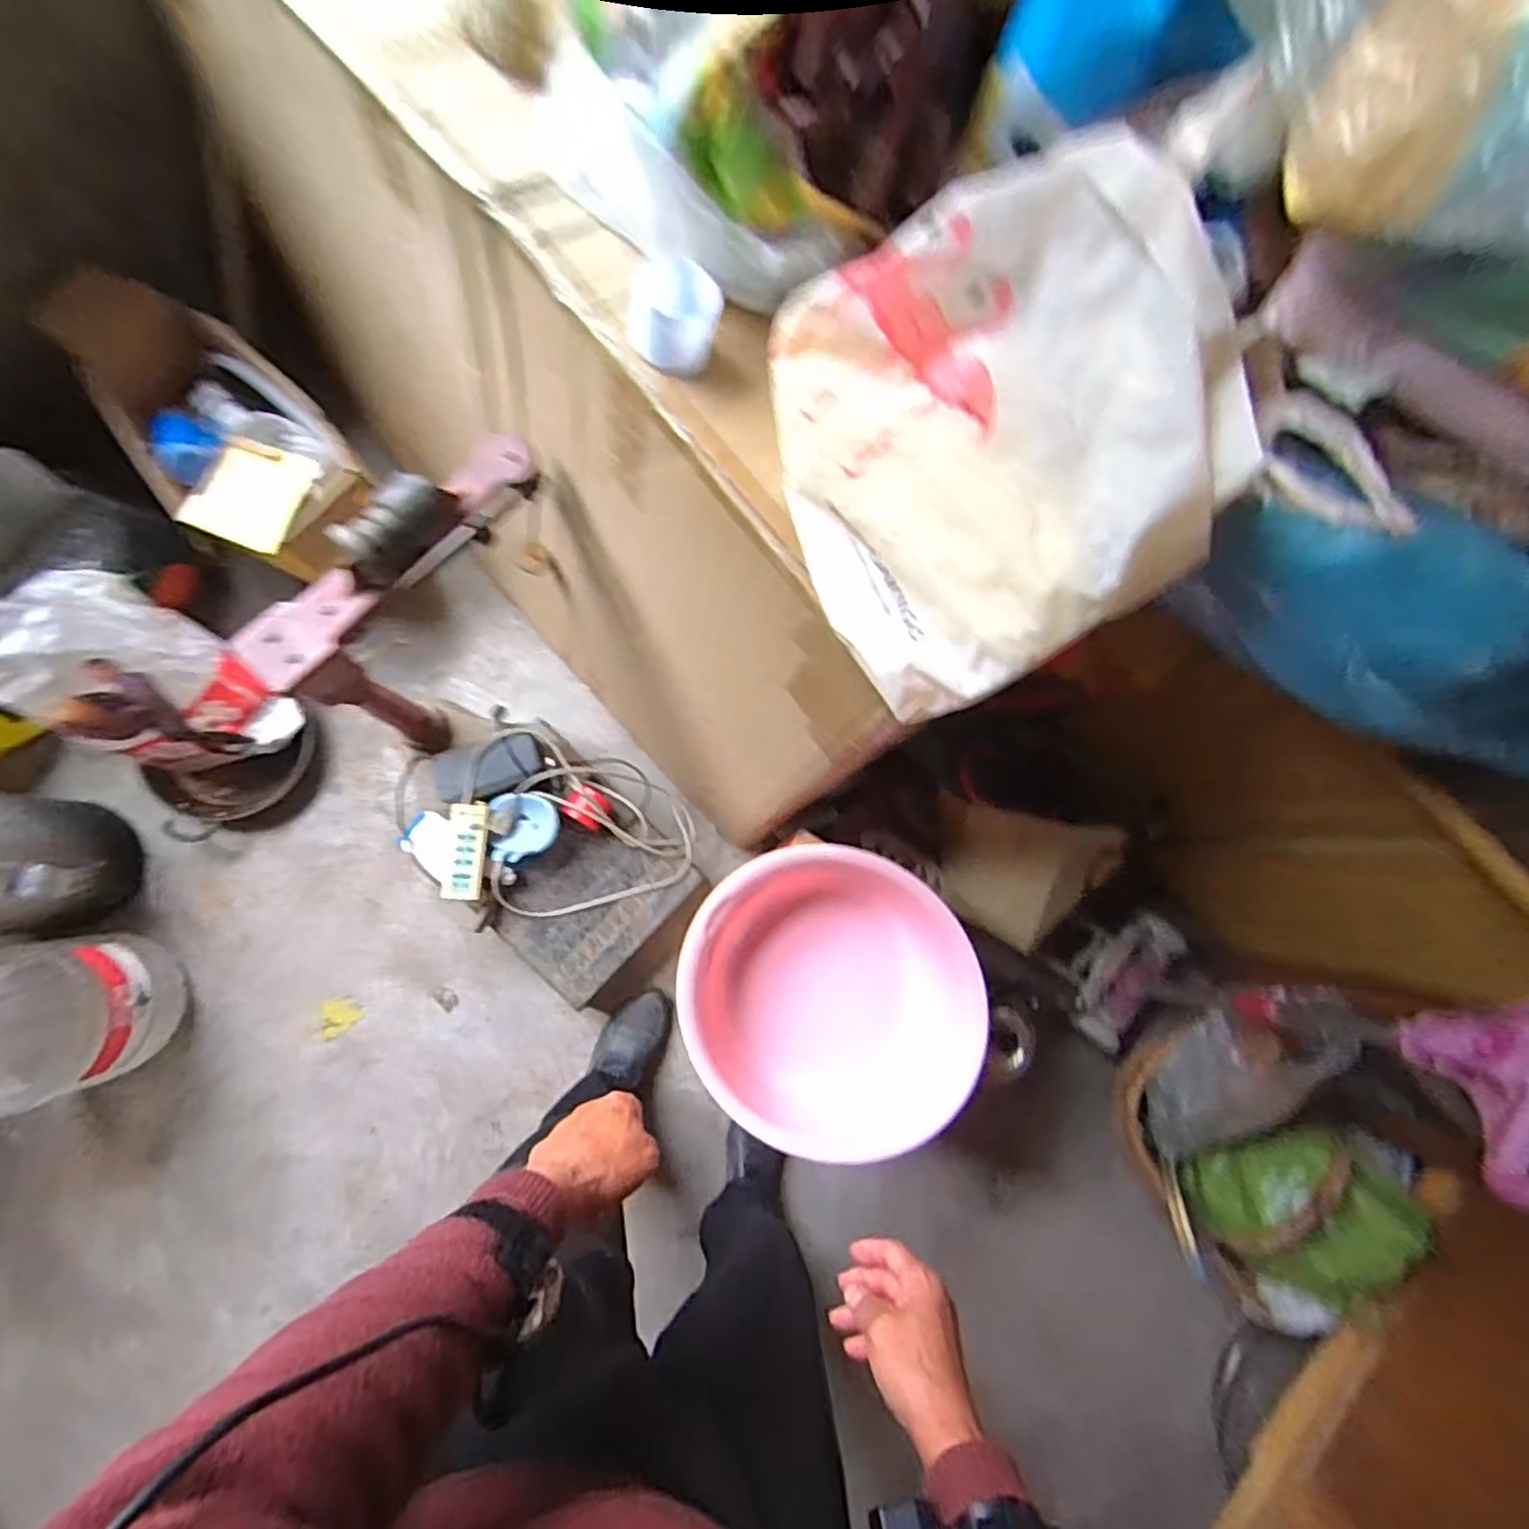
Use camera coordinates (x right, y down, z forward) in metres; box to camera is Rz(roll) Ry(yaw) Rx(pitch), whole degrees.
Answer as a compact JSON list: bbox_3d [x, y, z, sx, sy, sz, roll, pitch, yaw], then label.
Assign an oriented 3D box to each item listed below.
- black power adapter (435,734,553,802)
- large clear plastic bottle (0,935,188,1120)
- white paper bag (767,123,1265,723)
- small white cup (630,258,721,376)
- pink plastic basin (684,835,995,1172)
[{"bbox_3d":[-0.439,0.007,1.134,0.172,0.028,0.091,-18,85,-8],"label":"black power adapter"},{"bbox_3d":[-1.030,0.363,0.962,0.218,0.402,0.219,-15,84,-8],"label":"large clear plastic bottle"},{"bbox_3d":[0.162,-0.228,0.507,0.305,0.052,0.302,-24,96,25],"label":"white paper bag"},{"bbox_3d":[-0.076,-0.383,0.601,0.071,0.047,0.070,1,82,-6],"label":"small white cup"},{"bbox_3d":[0.085,0.303,0.913,0.366,0.119,0.390,1,82,-6],"label":"pink plastic basin"}]

